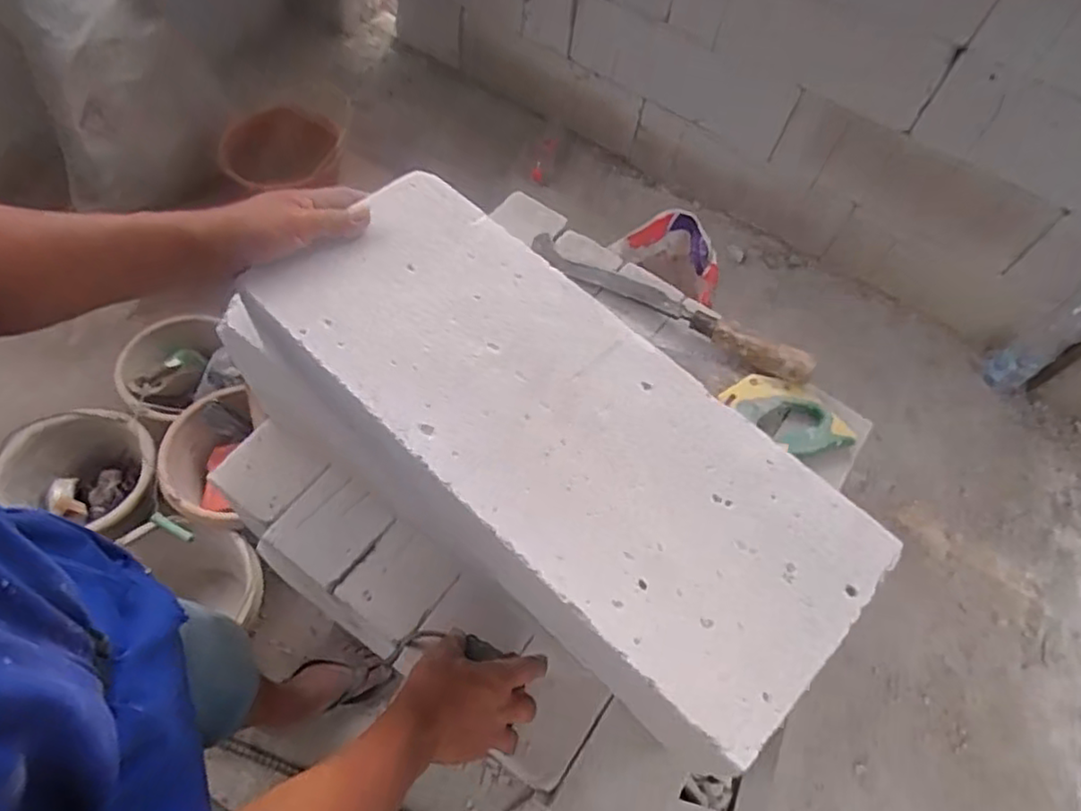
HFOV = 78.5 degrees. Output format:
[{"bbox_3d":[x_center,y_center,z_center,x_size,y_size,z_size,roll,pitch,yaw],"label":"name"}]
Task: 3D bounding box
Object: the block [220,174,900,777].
[{"bbox_3d":[-0.002,0.033,0.522,0.481,0.123,0.222,37,65,18],"label":"block"}]

